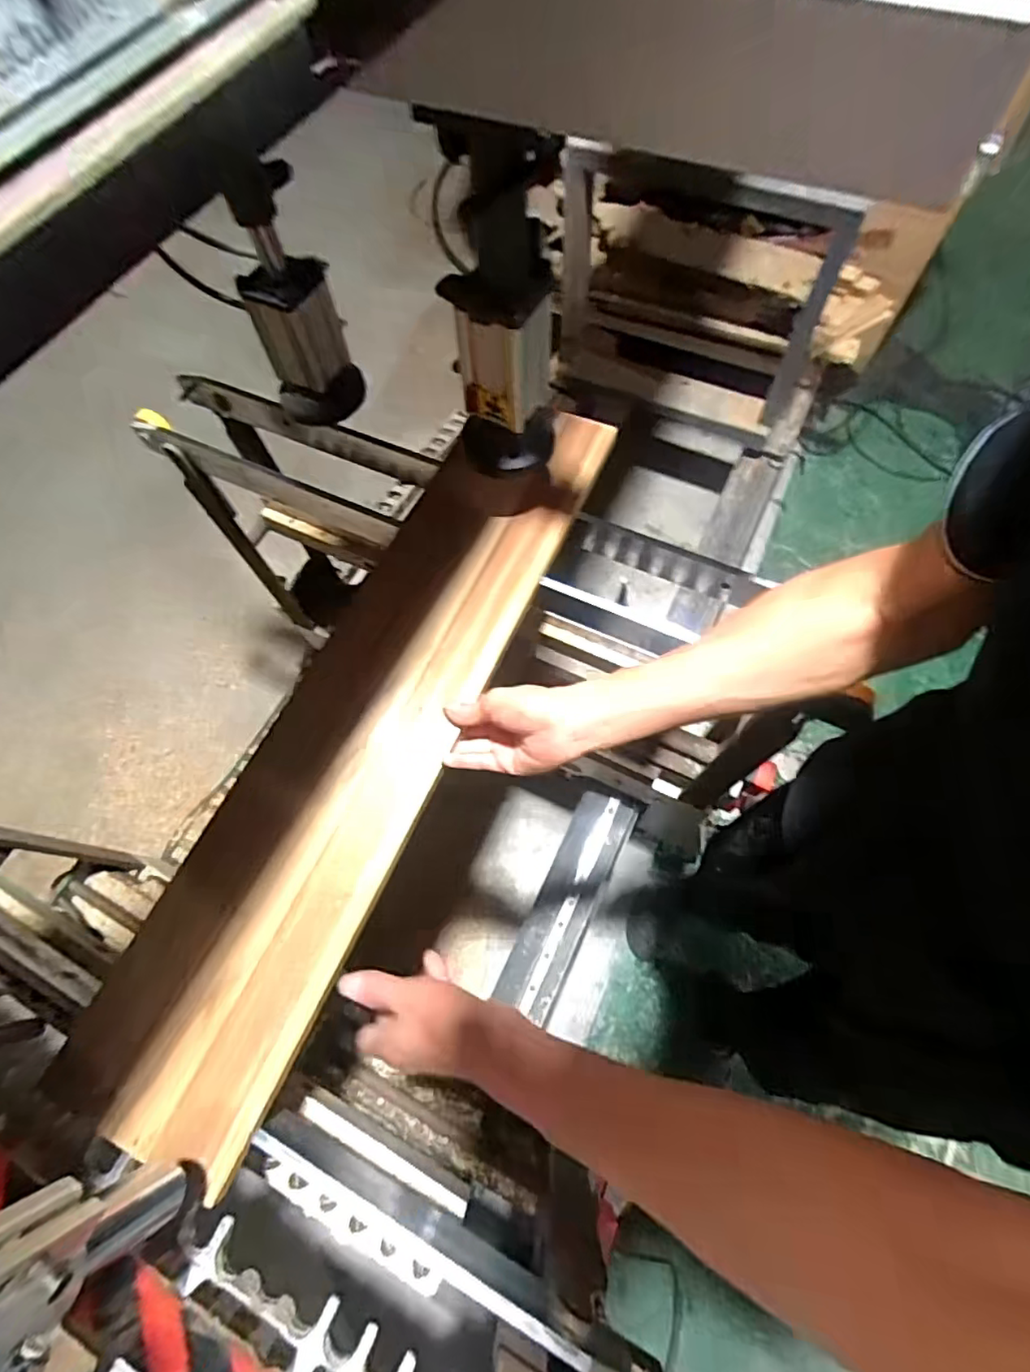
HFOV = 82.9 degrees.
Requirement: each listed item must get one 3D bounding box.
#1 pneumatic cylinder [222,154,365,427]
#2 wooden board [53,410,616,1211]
[{"bbox_3d":[-0.221,-0.374,0.580,0.086,0.212,0.074,-22,67,-7],"label":"pneumatic cylinder"},{"bbox_3d":[-0.137,0.018,0.556,0.163,0.050,0.778,23,71,12],"label":"wooden board"}]

